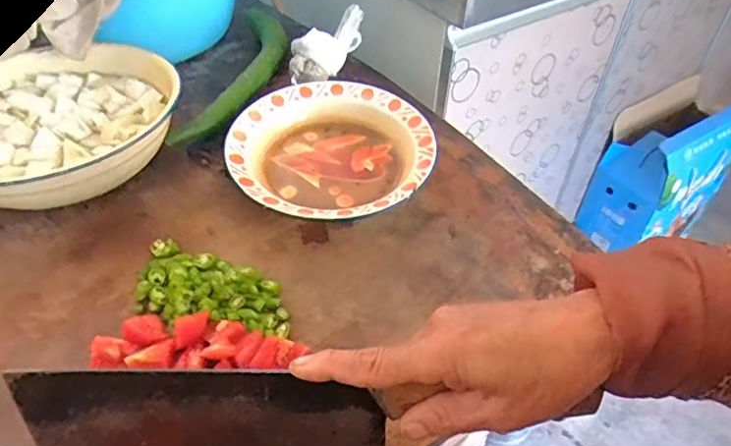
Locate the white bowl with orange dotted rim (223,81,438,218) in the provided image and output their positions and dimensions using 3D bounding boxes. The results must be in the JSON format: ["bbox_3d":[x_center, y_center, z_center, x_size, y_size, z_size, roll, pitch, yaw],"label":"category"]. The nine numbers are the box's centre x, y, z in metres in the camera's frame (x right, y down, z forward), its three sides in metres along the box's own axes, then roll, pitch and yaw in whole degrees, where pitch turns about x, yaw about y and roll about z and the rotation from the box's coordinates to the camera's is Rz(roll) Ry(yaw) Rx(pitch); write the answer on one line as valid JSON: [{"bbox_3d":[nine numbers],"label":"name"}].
[{"bbox_3d":[-0.037,-0.071,0.577,0.201,0.046,0.198,2,48,-2],"label":"white bowl with orange dotted rim"}]

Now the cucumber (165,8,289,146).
[{"bbox_3d":[-0.152,-0.193,0.689,0.080,0.033,0.301,8,48,3],"label":"cucumber"}]

